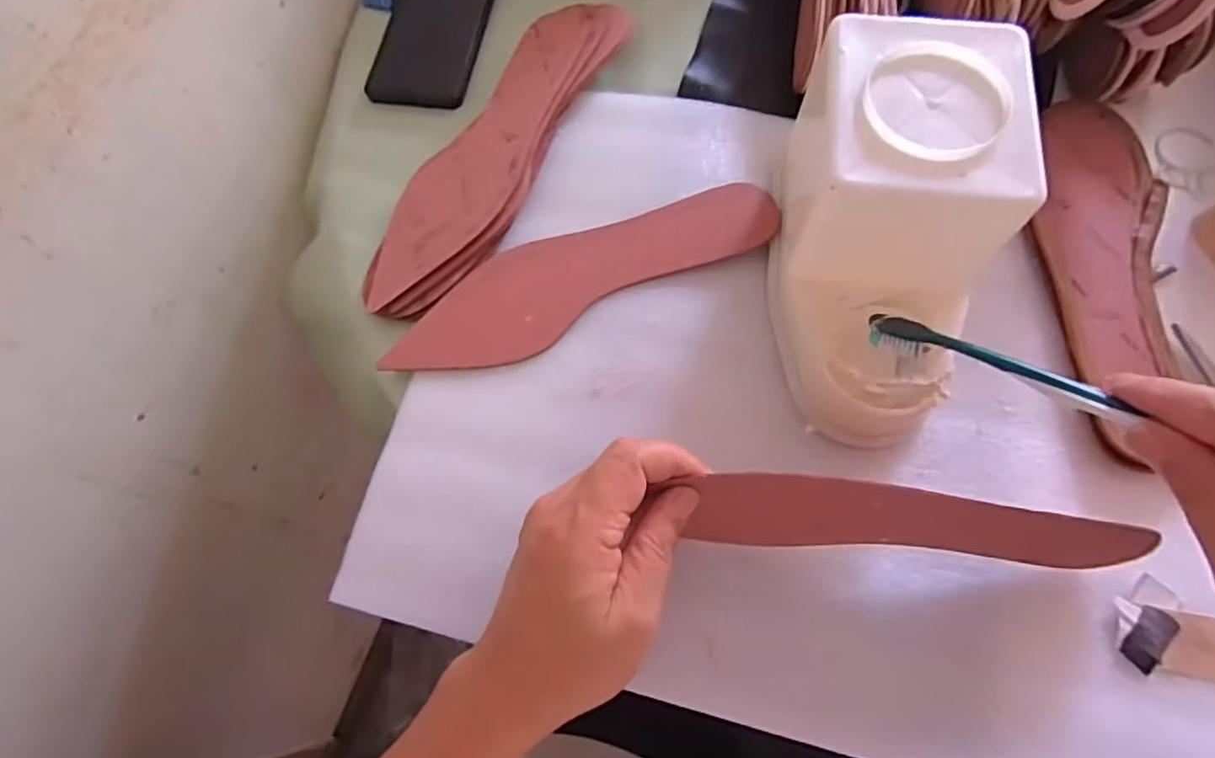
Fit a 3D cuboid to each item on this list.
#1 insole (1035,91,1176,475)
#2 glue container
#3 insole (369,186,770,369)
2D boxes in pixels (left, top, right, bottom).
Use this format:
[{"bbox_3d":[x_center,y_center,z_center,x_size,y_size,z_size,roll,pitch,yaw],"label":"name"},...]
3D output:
[{"bbox_3d":[0.298,-0.070,0.398,0.068,0.011,0.246,11,69,7],"label":"insole"},{"bbox_3d":[0.145,-0.073,0.348,0.106,0.113,0.191,8,69,6],"label":"glue container"},{"bbox_3d":[-0.017,-0.067,0.414,0.246,0.010,0.070,-26,69,-3],"label":"insole"}]

